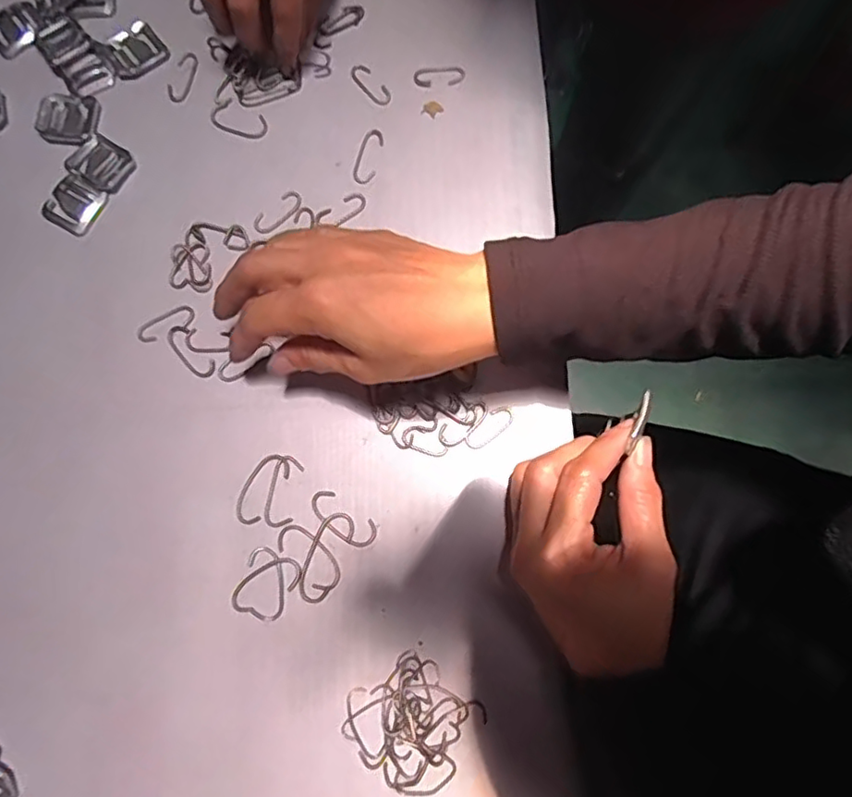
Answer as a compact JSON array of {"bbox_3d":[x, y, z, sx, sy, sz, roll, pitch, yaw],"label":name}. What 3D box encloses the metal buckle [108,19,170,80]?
[{"bbox_3d":[-0.183,-0.220,0.383,0.034,0.005,0.031,-39,82,-8],"label":"metal buckle"}]

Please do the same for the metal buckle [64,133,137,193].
[{"bbox_3d":[-0.196,-0.143,0.366,0.034,0.004,0.029,31,80,5],"label":"metal buckle"}]

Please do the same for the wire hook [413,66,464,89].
[{"bbox_3d":[0.009,-0.203,0.382,0.032,0.004,0.013,-3,79,-2],"label":"wire hook"}]

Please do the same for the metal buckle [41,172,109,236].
[{"bbox_3d":[-0.211,-0.117,0.364,0.030,0.004,0.031,29,80,5],"label":"metal buckle"}]

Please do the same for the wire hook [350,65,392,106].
[{"bbox_3d":[-0.034,-0.198,0.383,0.013,0.004,0.033,-41,82,-8],"label":"wire hook"}]

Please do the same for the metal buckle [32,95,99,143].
[{"bbox_3d":[-0.219,-0.171,0.372,0.037,0.004,0.033,3,79,0],"label":"metal buckle"}]

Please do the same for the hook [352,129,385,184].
[{"bbox_3d":[-0.035,-0.149,0.372,0.014,0.004,0.037,15,79,2],"label":"hook"}]

